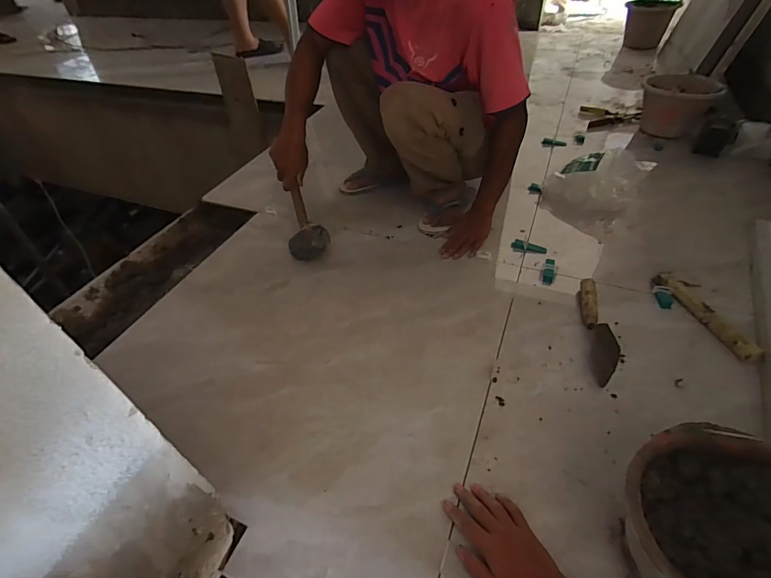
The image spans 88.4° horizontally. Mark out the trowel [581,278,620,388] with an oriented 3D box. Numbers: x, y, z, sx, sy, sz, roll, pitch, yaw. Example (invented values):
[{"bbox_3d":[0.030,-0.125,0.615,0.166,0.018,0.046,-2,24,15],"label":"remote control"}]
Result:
[{"bbox_3d":[0.448,0.079,0.825,0.061,0.036,0.264,6,46,10],"label":"trowel"}]

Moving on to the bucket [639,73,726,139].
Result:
[{"bbox_3d":[1.051,-0.657,1.446,0.225,0.188,0.225,20,50,23],"label":"bucket"}]

